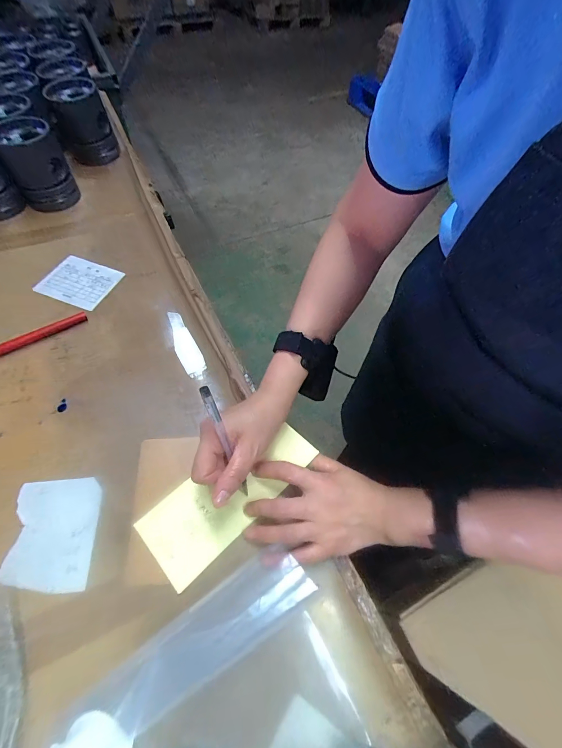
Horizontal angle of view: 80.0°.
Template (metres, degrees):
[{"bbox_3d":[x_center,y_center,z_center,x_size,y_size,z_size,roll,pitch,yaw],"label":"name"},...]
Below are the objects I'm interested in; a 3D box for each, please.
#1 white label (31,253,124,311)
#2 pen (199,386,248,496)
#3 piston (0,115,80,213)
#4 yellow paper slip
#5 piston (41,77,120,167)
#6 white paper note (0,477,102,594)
[{"bbox_3d":[-0.313,-0.144,0.521,0.106,0.006,0.084,21,61,8],"label":"white label"},{"bbox_3d":[-0.051,0.070,0.320,0.009,0.141,0.009,-25,34,-16],"label":"pen"},{"bbox_3d":[-0.436,-0.375,0.599,0.089,0.110,0.105,-27,63,-17],"label":"piston"},{"bbox_3d":[-0.053,0.123,0.358,0.189,0.010,0.077,-39,69,-20],"label":"yellow paper slip"},{"bbox_3d":[-0.404,-0.516,0.685,0.093,0.109,0.107,-22,63,-16],"label":"piston"},{"bbox_3d":[-0.228,0.158,0.335,0.080,0.004,0.103,-4,59,-4],"label":"white paper note"}]

